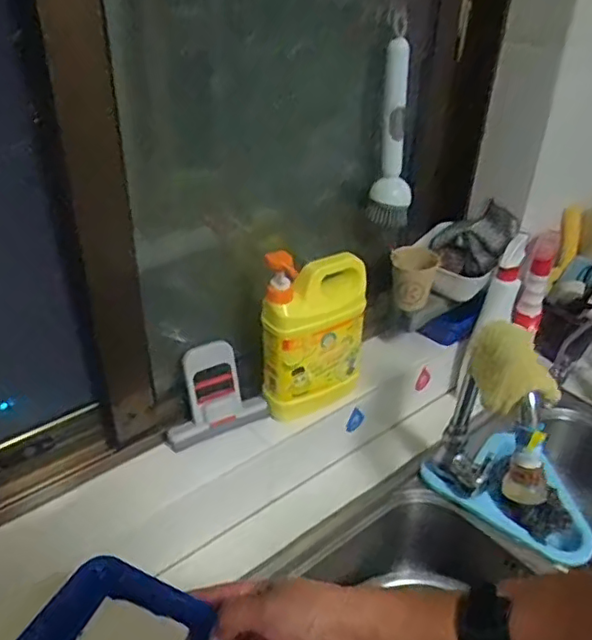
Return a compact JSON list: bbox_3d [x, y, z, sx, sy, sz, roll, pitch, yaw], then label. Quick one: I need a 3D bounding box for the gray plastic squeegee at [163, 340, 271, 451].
[{"bbox_3d":[-0.110,0.096,0.816,0.140,0.130,0.042,-12,36,-22],"label":"gray plastic squeegee"}]

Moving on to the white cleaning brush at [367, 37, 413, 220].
[{"bbox_3d":[0.148,-0.262,0.881,0.062,0.261,0.082,7,34,6],"label":"white cleaning brush"}]

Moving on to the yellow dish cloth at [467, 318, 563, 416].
[{"bbox_3d":[0.241,0.051,0.690,0.077,0.053,0.116,1,33,-2],"label":"yellow dish cloth"}]

